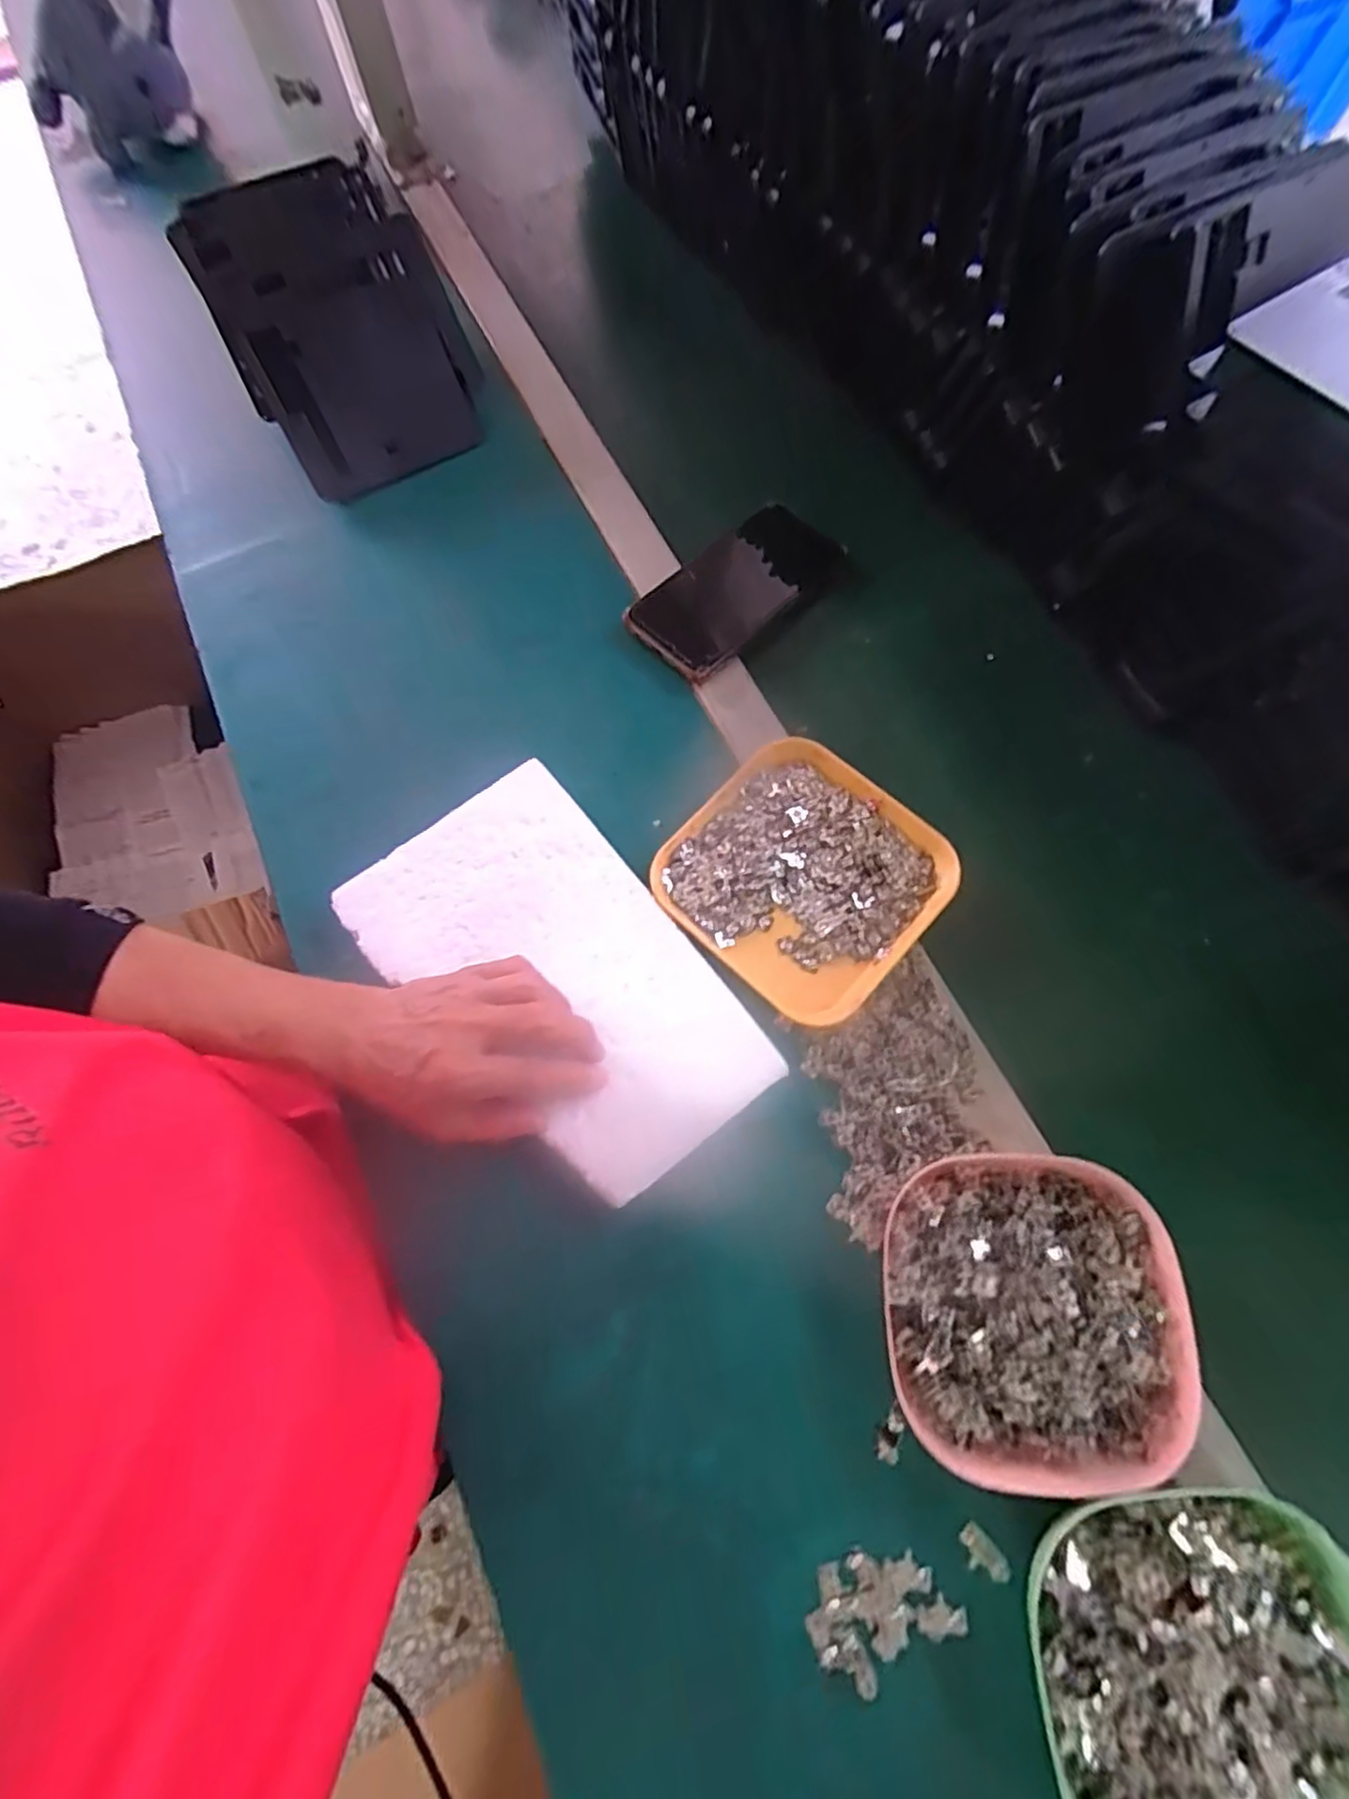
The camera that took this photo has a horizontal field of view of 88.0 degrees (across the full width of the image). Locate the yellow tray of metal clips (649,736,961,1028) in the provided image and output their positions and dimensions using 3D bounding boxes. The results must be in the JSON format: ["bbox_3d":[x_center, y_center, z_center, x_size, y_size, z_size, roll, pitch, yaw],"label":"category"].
[{"bbox_3d":[0.078,-0.013,0.427,0.145,0.024,0.143,39,76,13],"label":"yellow tray of metal clips"}]

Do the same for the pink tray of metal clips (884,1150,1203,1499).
[{"bbox_3d":[0.171,0.196,0.335,0.140,0.038,0.137,3,71,2],"label":"pink tray of metal clips"}]

